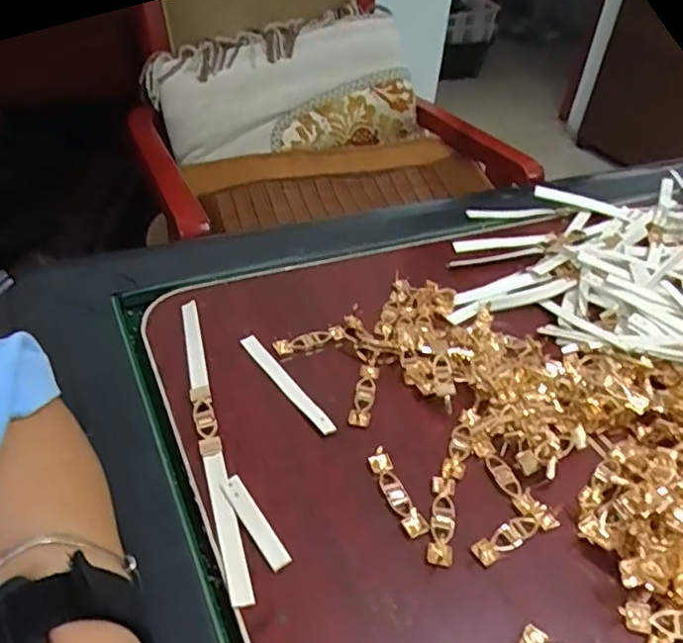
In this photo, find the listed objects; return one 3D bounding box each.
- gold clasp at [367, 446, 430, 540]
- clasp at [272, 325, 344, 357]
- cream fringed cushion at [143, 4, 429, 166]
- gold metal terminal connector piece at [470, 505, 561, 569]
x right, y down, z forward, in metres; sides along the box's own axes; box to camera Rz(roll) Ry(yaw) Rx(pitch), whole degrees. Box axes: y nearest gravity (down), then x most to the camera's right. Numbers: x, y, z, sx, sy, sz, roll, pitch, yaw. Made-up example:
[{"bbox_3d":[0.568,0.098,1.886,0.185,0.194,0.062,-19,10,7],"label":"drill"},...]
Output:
[{"bbox_3d":[0.029,0.089,0.327,0.011,0.007,0.051,-12,43,-21],"label":"gold clasp"},{"bbox_3d":[-0.021,0.012,0.415,0.048,0.007,0.010,-14,43,-22],"label":"clasp"},{"bbox_3d":[-0.078,-0.420,1.121,0.503,0.189,0.191,-19,46,-28],"label":"cream fringed cushion"},{"bbox_3d":[0.088,0.107,0.313,0.050,0.004,0.013,-17,44,-25],"label":"gold metal terminal connector piece"}]

